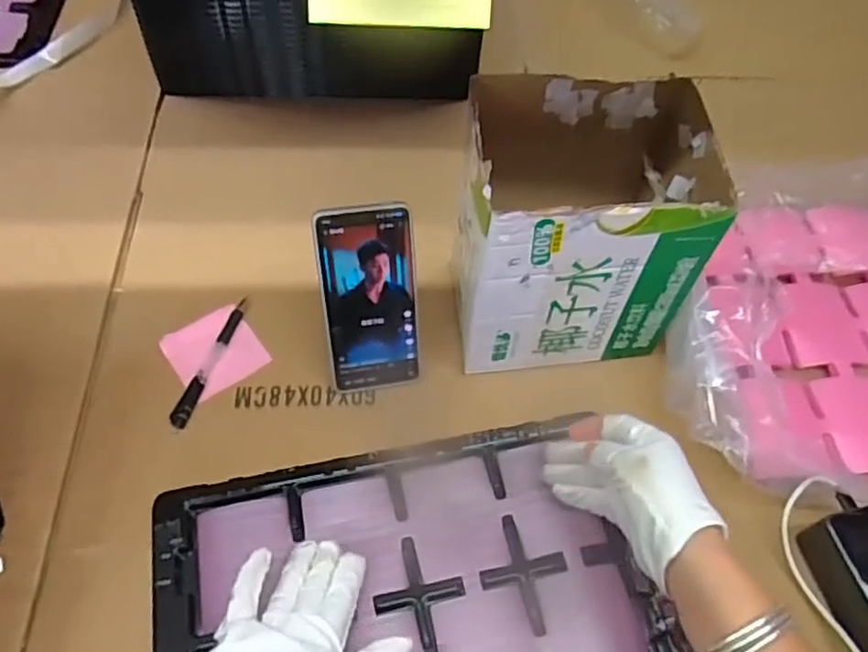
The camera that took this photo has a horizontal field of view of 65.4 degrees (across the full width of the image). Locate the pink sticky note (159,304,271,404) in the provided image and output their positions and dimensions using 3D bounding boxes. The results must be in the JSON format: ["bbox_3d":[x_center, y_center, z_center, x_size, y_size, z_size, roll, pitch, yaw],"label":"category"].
[{"bbox_3d":[-0.197,0.022,0.609,0.073,0.009,0.074,-34,66,-23],"label":"pink sticky note"}]

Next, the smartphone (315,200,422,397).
[{"bbox_3d":[-0.052,-0.020,0.558,0.075,0.160,0.012,-6,26,-6],"label":"smartphone"}]

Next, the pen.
[{"bbox_3d":[-0.199,0.030,0.602,0.015,0.007,0.136,15,57,5],"label":"pen"}]

